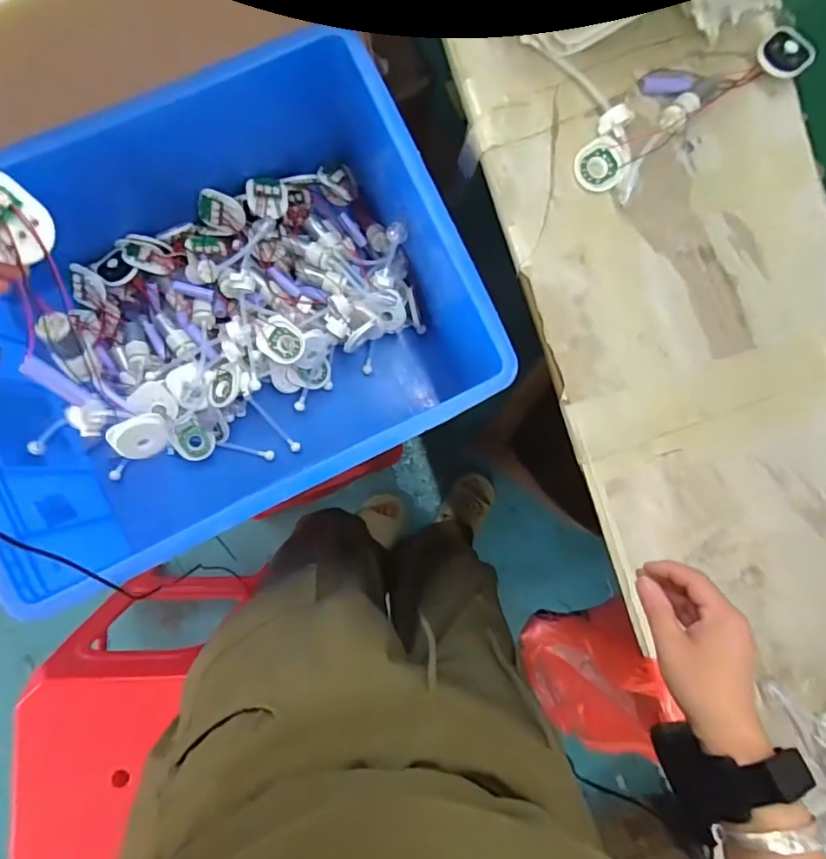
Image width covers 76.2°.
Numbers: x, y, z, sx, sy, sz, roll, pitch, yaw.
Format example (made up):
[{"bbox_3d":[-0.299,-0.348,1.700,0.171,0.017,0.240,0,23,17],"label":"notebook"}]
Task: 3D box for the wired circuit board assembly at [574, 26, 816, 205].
[{"bbox_3d":[0.281,-0.337,0.542,0.265,0.025,0.088,-37,92,-5],"label":"wired circuit board assembly"}]

